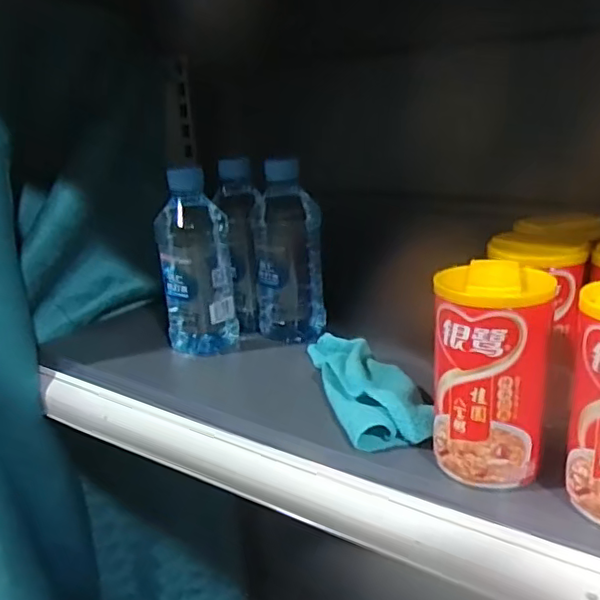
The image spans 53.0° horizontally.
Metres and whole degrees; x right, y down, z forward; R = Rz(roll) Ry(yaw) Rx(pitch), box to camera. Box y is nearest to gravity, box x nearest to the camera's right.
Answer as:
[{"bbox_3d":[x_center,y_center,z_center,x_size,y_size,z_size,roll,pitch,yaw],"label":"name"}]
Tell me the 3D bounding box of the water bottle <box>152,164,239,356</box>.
[{"bbox_3d":[-0.097,-0.033,0.566,0.066,0.169,0.055,-6,19,-7],"label":"water bottle"}]

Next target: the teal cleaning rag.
[{"bbox_3d":[0.049,0.063,0.464,0.060,0.028,0.153,-7,19,-10],"label":"teal cleaning rag"}]

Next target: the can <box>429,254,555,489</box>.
[{"bbox_3d":[0.112,0.042,0.355,0.062,0.117,0.061,2,20,16],"label":"can"}]

